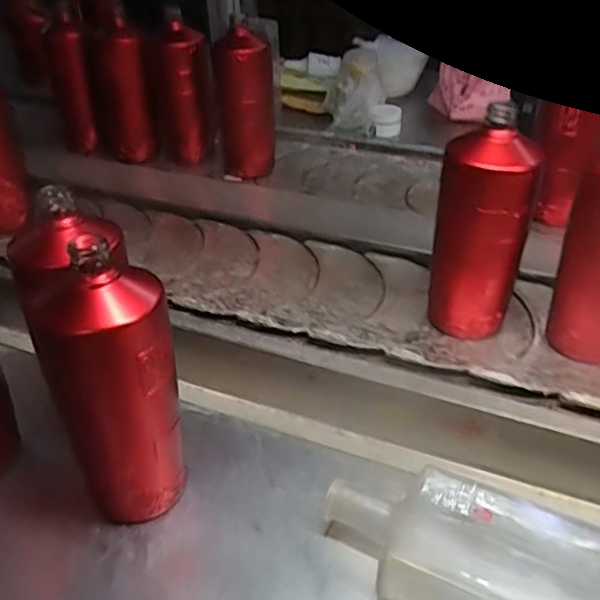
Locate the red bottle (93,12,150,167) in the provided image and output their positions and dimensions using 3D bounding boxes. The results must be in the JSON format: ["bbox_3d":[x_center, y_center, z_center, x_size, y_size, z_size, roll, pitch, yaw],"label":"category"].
[{"bbox_3d":[-0.277,-0.326,0.997,0.069,0.195,0.074,-11,39,-14],"label":"red bottle"}]

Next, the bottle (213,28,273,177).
[{"bbox_3d":[-0.078,-0.282,0.937,0.080,0.190,0.066,-2,37,-2],"label":"bottle"}]

